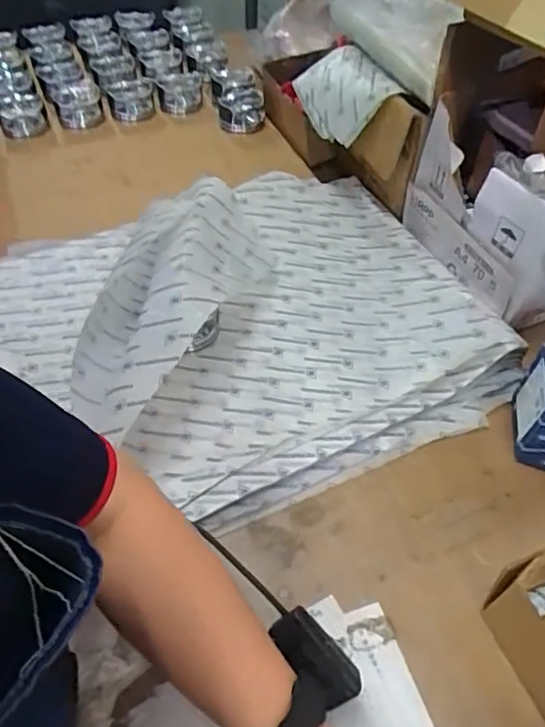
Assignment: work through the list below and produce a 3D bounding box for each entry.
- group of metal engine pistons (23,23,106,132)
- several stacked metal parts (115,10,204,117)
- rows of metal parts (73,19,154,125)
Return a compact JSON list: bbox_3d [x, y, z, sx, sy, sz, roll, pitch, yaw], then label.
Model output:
[{"bbox_3d":[-0.397,-0.543,1.065,0.087,0.052,0.330,-21,55,-17],"label":"group of metal engine pistons"},{"bbox_3d":[-0.223,-0.590,1.110,0.087,0.057,0.350,-19,55,-16],"label":"several stacked metal parts"},{"bbox_3d":[-0.302,-0.555,1.081,0.085,0.061,0.310,-19,55,-16],"label":"rows of metal parts"}]

